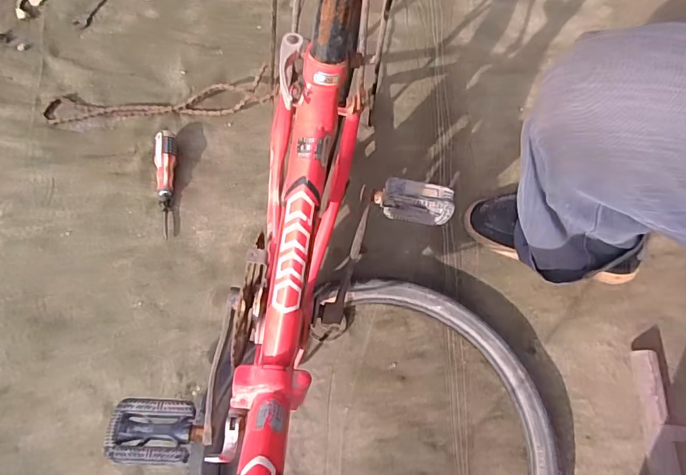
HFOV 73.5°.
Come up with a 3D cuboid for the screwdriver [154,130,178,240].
[{"bbox_3d":[-0.290,-0.093,0.751,0.037,0.032,0.176,-5,67,-7],"label":"screwdriver"}]

